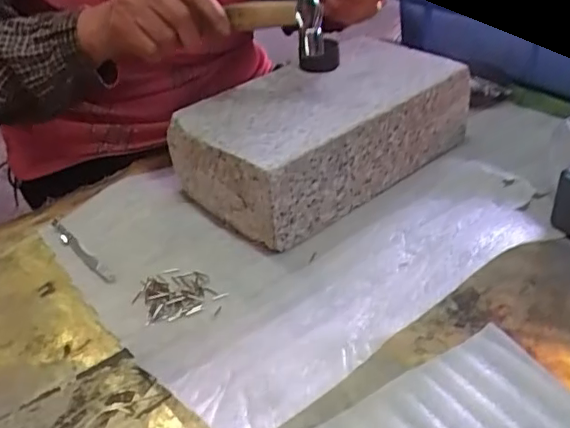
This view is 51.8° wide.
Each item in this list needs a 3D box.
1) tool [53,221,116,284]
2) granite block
[{"bbox_3d":[-0.164,0.030,0.470,0.010,0.007,0.101,-30,42,-29],"label":"tool"},{"bbox_3d":[0.036,-0.078,0.529,0.245,0.079,0.138,-30,42,-29],"label":"granite block"}]

